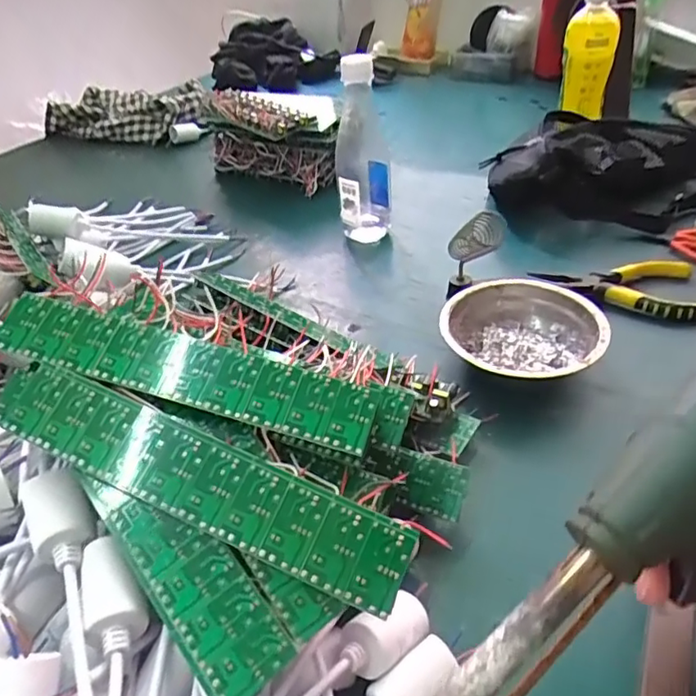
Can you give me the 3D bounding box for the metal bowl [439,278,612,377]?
[{"bbox_3d":[0.143,-0.006,0.478,0.123,0.051,0.120,-3,39,2],"label":"metal bowl"}]

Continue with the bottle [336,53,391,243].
[{"bbox_3d":[0.017,-0.221,0.640,0.059,0.208,0.074,-1,39,4],"label":"bottle"}]

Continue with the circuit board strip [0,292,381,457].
[{"bbox_3d":[-0.086,0.010,0.293,0.201,0.004,0.036,15,62,8],"label":"circuit board strip"}]

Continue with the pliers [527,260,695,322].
[{"bbox_3d":[0.256,-0.054,0.539,0.143,0.028,0.072,2,39,7],"label":"pliers"}]

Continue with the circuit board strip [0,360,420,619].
[{"bbox_3d":[-0.072,0.059,0.264,0.208,0.004,0.040,21,70,12],"label":"circuit board strip"}]

